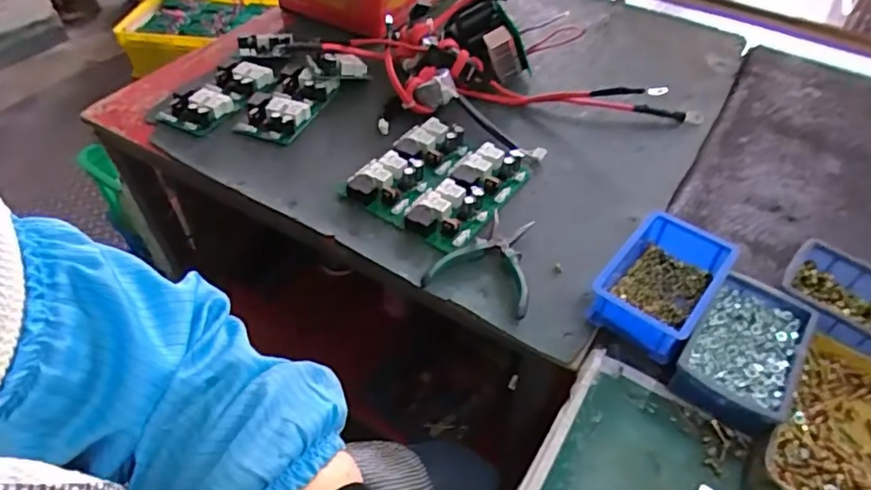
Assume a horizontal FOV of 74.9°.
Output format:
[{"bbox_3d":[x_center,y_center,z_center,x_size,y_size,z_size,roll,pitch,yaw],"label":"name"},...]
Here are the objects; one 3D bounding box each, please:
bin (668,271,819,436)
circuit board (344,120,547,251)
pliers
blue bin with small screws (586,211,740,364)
[{"bbox_3d":[0.293,0.102,0.546,0.092,0.050,0.141,30,53,21],"label":"bin"},{"bbox_3d":[0.013,-0.096,0.736,0.177,0.026,0.211,27,52,19],"label":"circuit board"},{"bbox_3d":[0.067,0.009,0.641,0.115,0.020,0.143,20,50,14],"label":"pliers"},{"bbox_3d":[0.236,0.040,0.599,0.098,0.058,0.148,33,54,23],"label":"blue bin with small screws"}]

